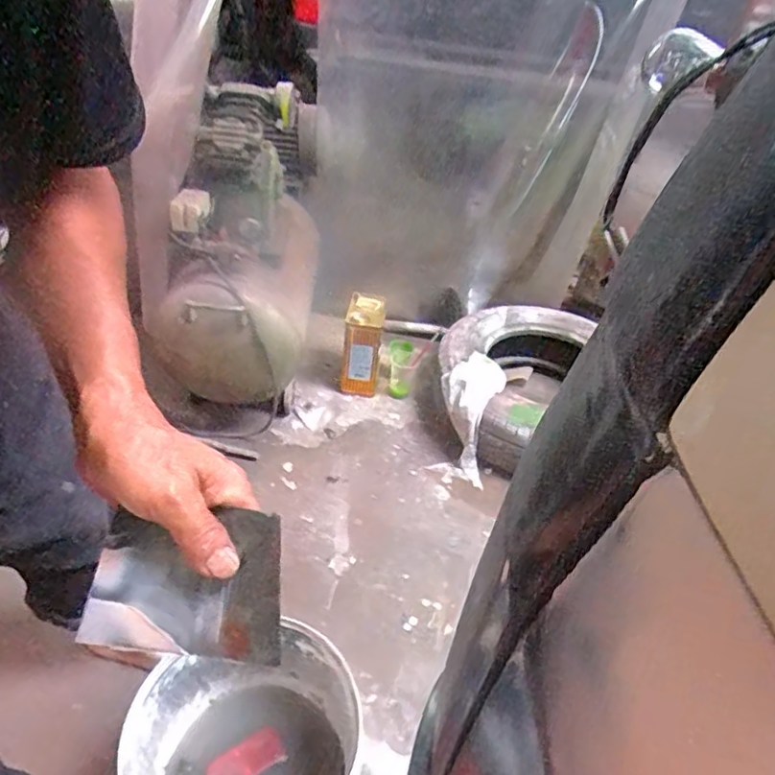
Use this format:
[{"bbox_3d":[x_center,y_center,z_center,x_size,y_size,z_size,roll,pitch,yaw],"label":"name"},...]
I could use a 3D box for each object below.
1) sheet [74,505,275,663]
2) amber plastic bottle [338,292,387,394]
[{"bbox_3d":[-0.122,0.118,0.353,0.115,0.005,0.083,3,79,2],"label":"sheet"},{"bbox_3d":[-0.072,-0.117,1.659,0.112,0.256,0.135,10,40,3],"label":"amber plastic bottle"}]

